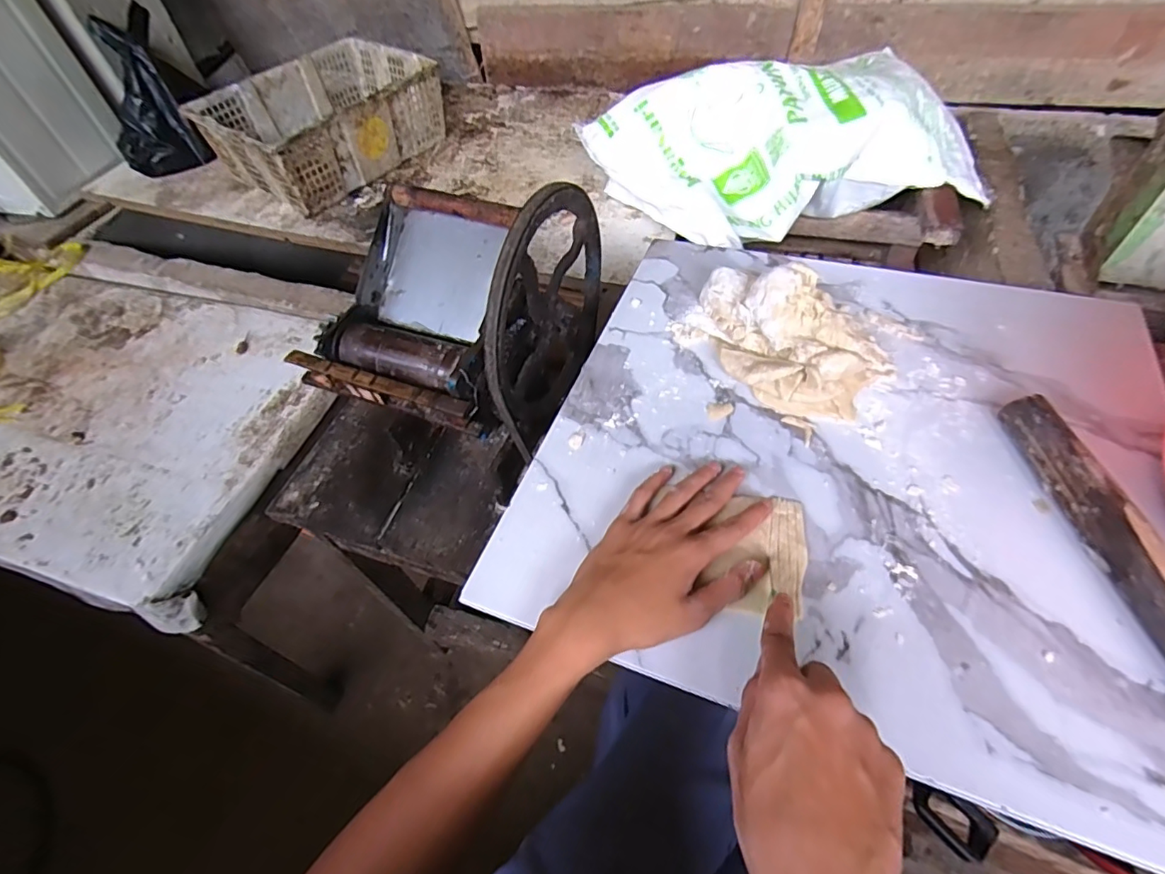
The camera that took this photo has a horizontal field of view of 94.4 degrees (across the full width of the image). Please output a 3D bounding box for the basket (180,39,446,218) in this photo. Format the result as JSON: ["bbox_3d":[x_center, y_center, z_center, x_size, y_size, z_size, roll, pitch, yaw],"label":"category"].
[{"bbox_3d":[-0.605,-0.748,1.280,0.395,0.156,0.483,35,62,27],"label":"basket"}]

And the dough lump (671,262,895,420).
[{"bbox_3d":[0.179,-0.099,0.503,0.196,0.071,0.115,30,60,24],"label":"dough lump"}]

